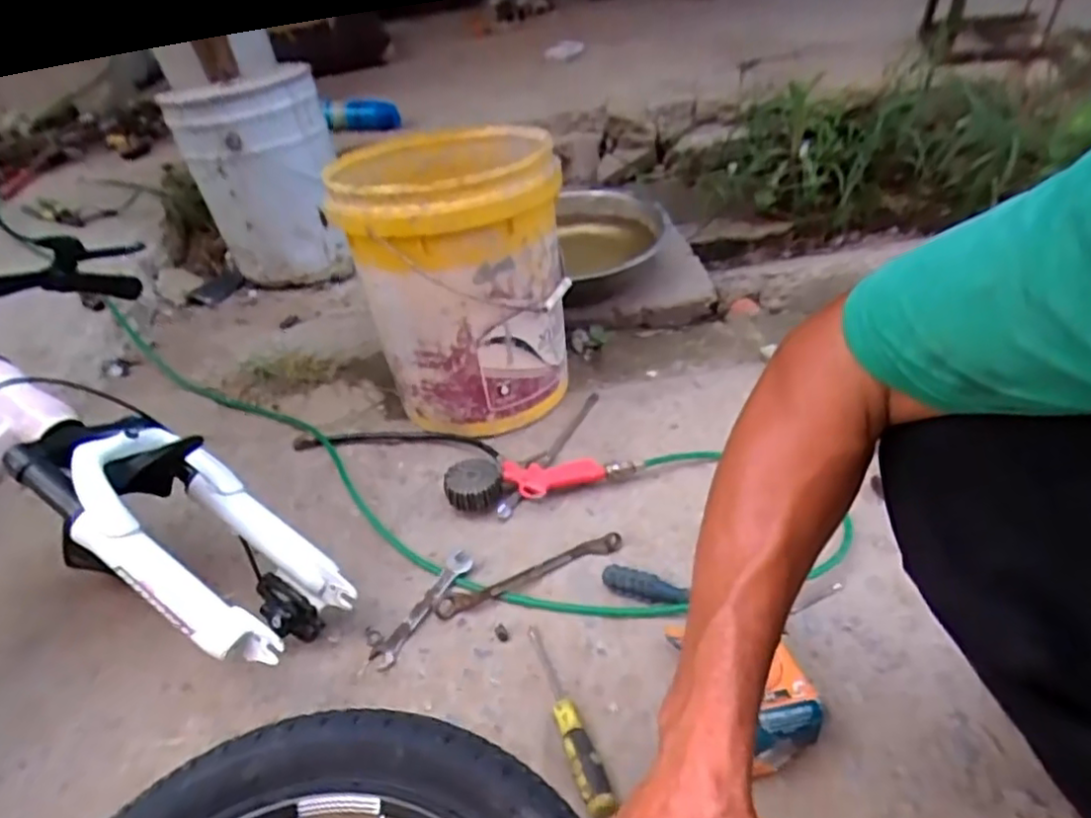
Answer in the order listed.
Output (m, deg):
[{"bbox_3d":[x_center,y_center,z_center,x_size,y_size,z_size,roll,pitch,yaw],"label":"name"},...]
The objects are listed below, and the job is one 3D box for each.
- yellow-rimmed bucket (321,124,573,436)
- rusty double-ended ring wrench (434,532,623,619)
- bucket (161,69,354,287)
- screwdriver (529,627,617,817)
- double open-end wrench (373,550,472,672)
[{"bbox_3d":[-0.122,-0.198,0.985,0.290,0.369,0.327,-9,38,-4],"label":"yellow-rimmed bucket"},{"bbox_3d":[-0.017,0.190,0.761,0.226,0.017,0.029,-17,39,-15],"label":"rusty double-ended ring wrench"},{"bbox_3d":[-0.591,-0.496,1.408,0.292,0.400,0.317,-20,40,-15],"label":"bucket"},{"bbox_3d":[0.018,0.284,0.620,0.024,0.026,0.194,-15,39,-12],"label":"screwdriver"},{"bbox_3d":[-0.138,0.221,0.746,0.031,0.008,0.163,15,42,25],"label":"double open-end wrench"}]

